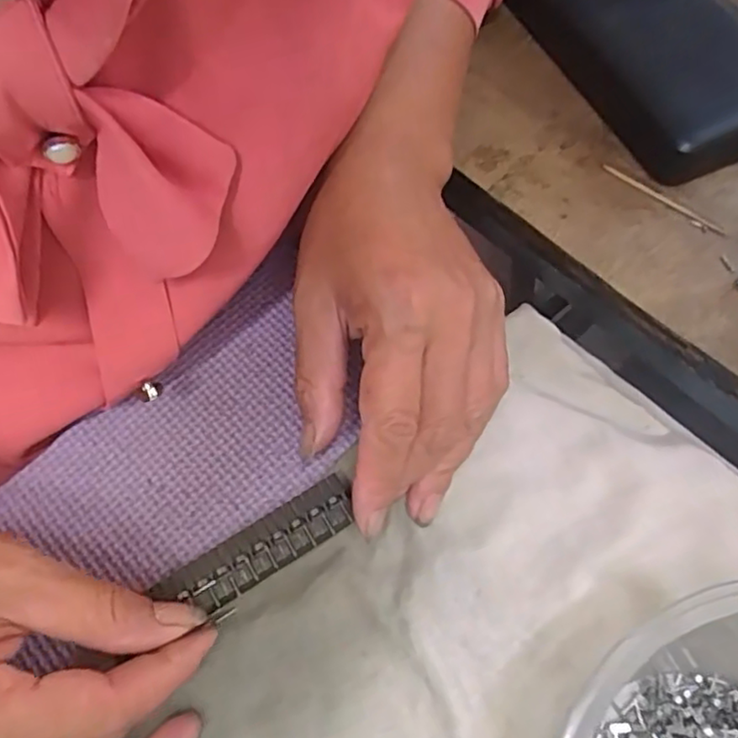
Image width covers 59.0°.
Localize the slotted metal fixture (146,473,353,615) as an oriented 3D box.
[{"bbox_3d":[-0.040,0.066,0.240,0.075,0.004,0.021,-30,66,-11],"label":"slotted metal fixture"}]

